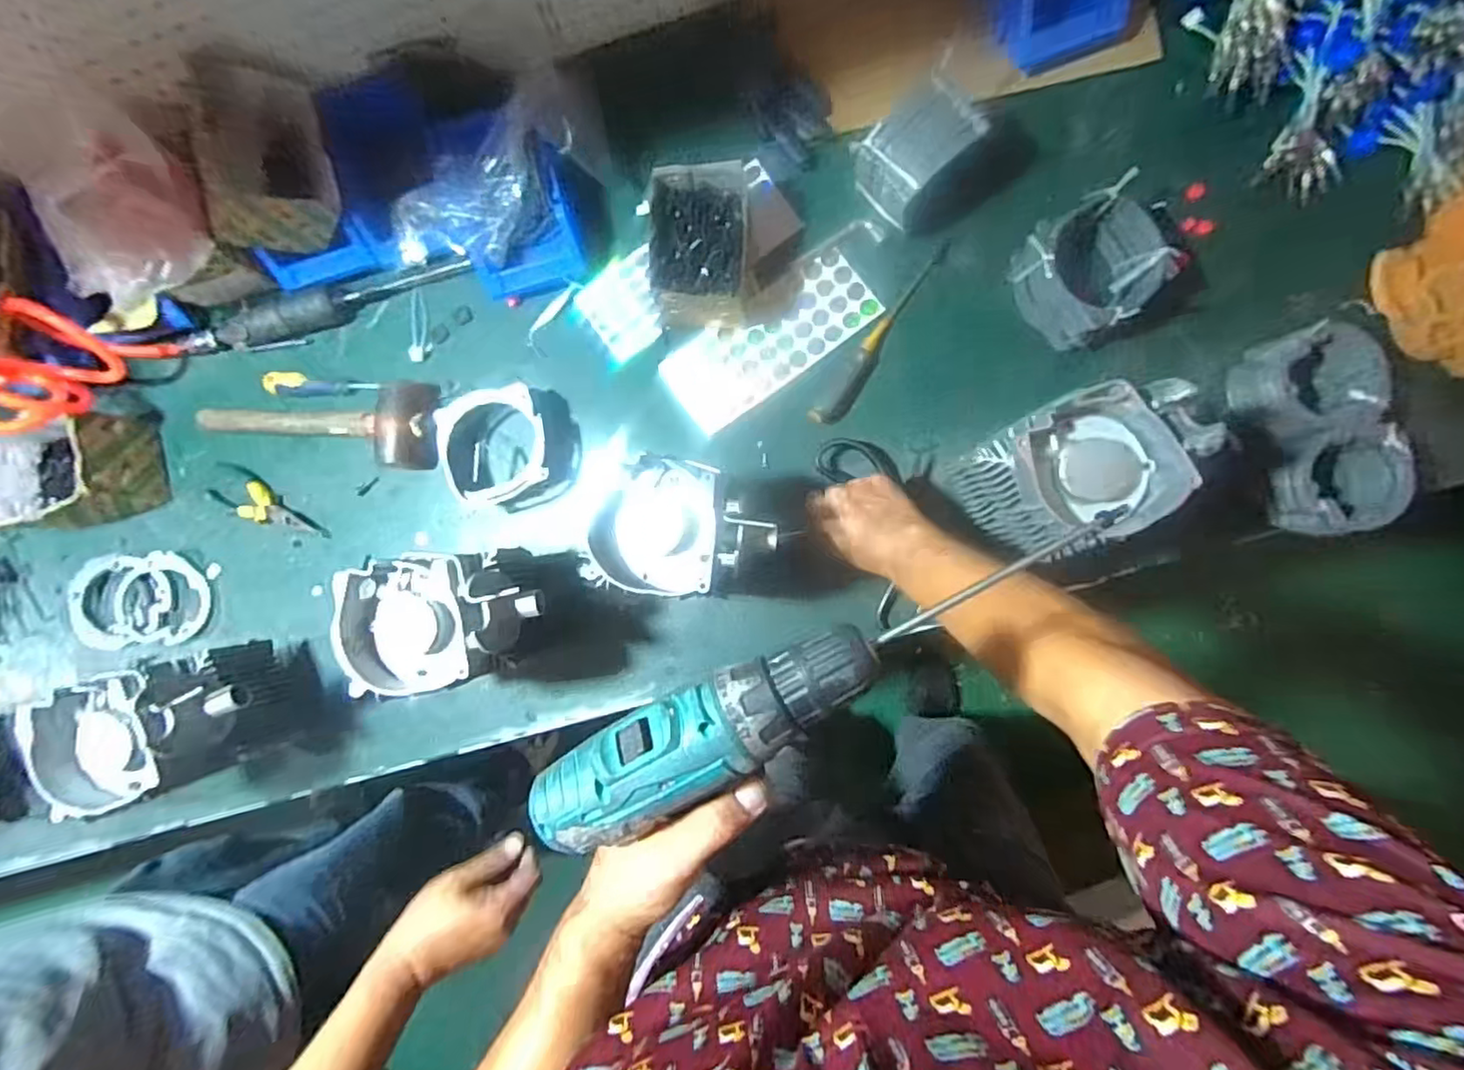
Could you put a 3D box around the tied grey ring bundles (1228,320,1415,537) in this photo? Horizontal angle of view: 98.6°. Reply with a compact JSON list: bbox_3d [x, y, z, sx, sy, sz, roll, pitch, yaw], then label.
[{"bbox_3d":[0.599,-0.105,0.647,0.103,0.080,0.207,-13,88,5],"label":"tied grey ring bundles"}]

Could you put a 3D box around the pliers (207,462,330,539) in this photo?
[{"bbox_3d":[-0.559,-0.037,0.754,0.170,0.022,0.048,26,91,5],"label":"pliers"}]

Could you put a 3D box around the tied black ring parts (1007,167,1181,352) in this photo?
[{"bbox_3d":[0.380,-0.280,0.668,0.130,0.099,0.123,0,89,5],"label":"tied black ring parts"}]

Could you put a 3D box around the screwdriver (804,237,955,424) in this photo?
[{"bbox_3d":[0.172,-0.223,0.703,0.031,0.031,0.249,37,93,5],"label":"screwdriver"}]

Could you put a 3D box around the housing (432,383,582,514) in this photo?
[{"bbox_3d":[-0.254,-0.100,0.732,0.136,0.088,0.131,0,89,5],"label":"housing"}]

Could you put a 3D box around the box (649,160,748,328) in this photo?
[{"bbox_3d":[-0.029,-0.305,0.684,0.109,0.098,0.149,2,89,5],"label":"box"}]

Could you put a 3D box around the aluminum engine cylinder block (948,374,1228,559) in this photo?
[{"bbox_3d":[0.315,-0.062,0.580,0.150,0.182,0.117,-31,86,4],"label":"aluminum engine cylinder block"}]

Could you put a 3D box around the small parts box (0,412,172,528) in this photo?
[{"bbox_3d":[-0.768,-0.078,0.735,0.150,0.105,0.134,-2,89,5],"label":"small parts box"}]

